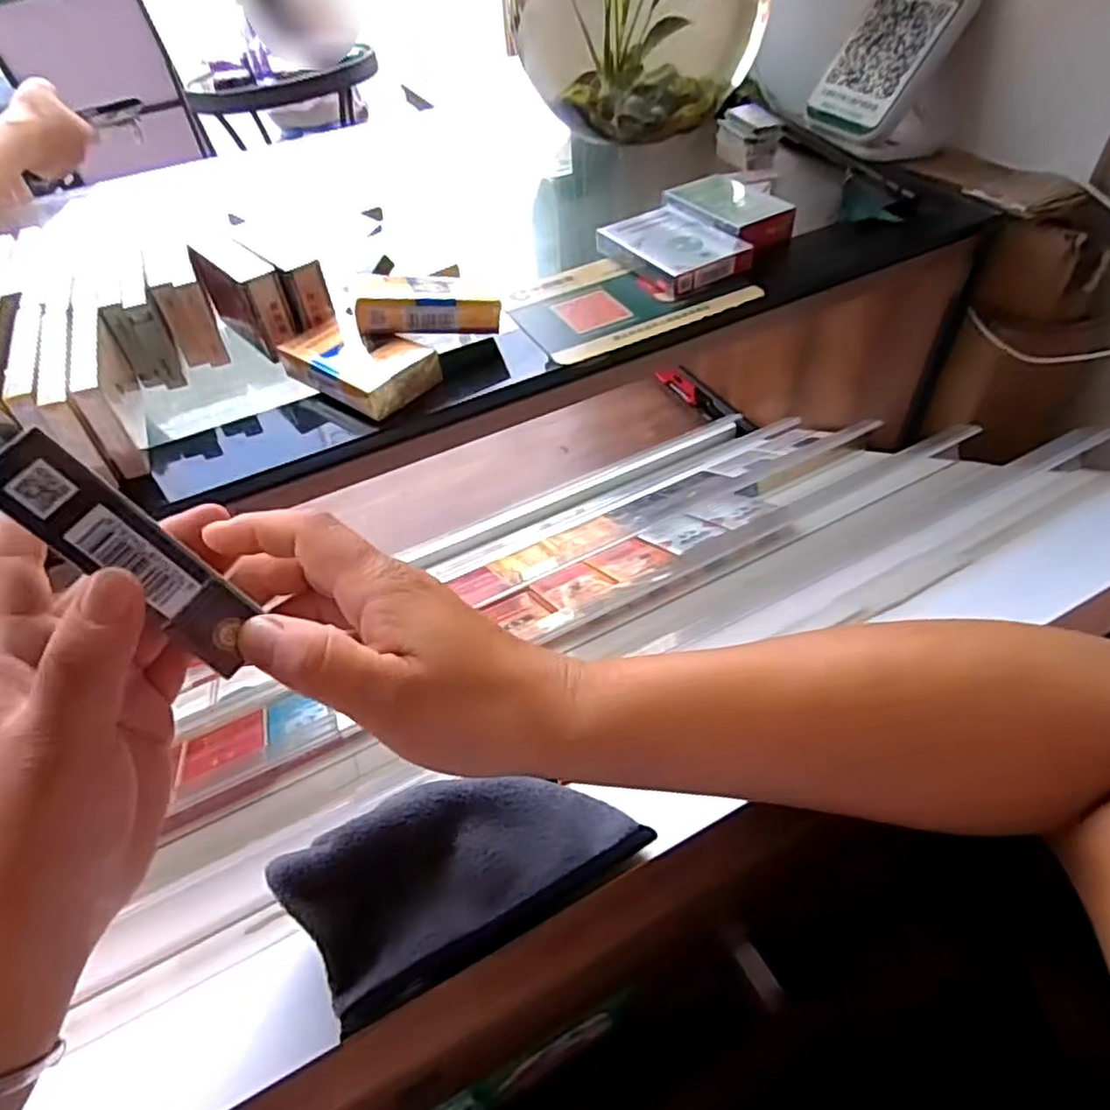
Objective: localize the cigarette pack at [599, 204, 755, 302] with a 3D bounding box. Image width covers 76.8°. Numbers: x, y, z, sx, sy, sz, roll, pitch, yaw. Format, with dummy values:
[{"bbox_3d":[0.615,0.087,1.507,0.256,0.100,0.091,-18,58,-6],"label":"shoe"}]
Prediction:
[{"bbox_3d":[0.083,-0.216,0.496,0.073,0.020,0.088,-29,51,-20],"label":"cigarette pack"}]

